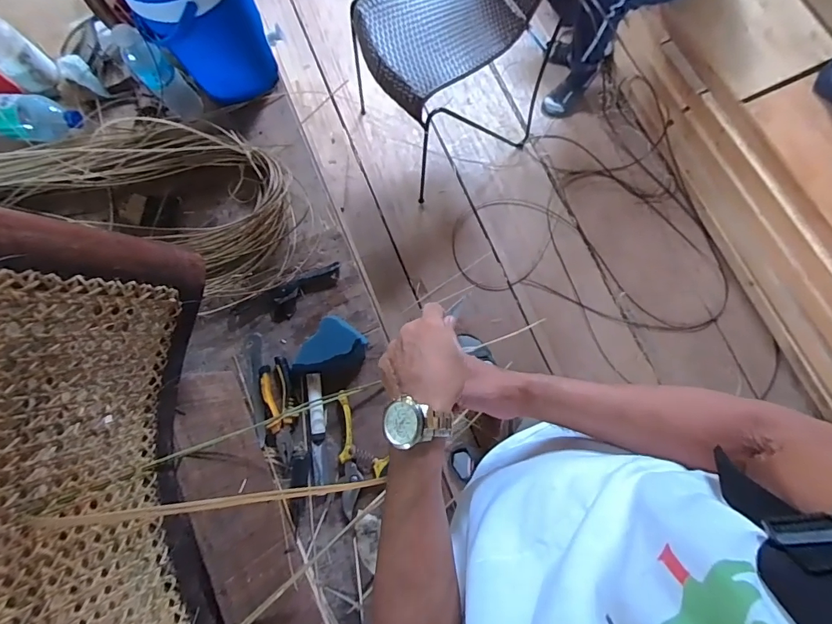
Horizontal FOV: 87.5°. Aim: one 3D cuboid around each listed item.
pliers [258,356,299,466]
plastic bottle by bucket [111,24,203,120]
[{"bbox_3d":[-0.219,0.158,0.707,0.053,0.025,0.164,-16,80,-4],"label":"pliers"},{"bbox_3d":[-0.431,-0.398,0.744,0.064,0.166,0.048,-35,81,-7],"label":"plastic bottle by bucket"}]

